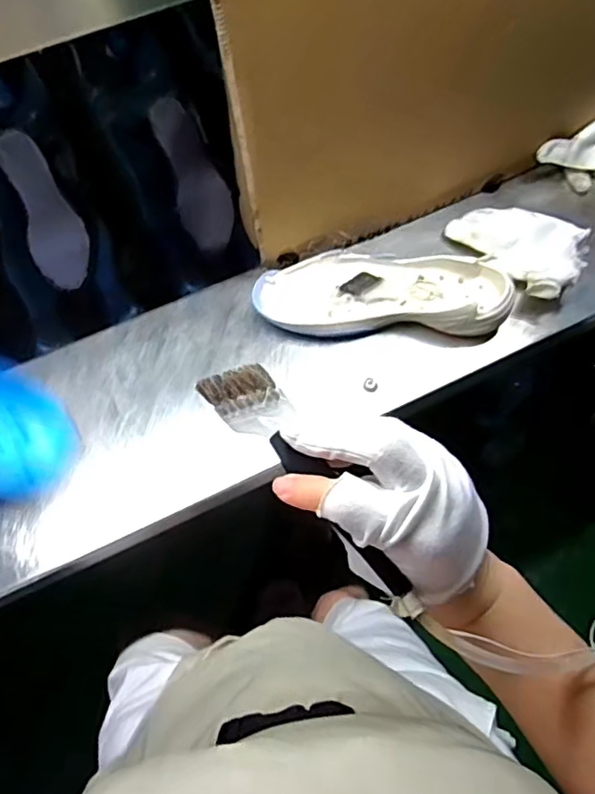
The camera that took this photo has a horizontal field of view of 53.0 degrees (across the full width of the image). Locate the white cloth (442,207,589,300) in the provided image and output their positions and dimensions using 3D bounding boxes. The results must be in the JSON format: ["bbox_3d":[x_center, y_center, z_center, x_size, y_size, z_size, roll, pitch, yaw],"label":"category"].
[{"bbox_3d":[0.264,-0.186,0.708,0.157,0.047,0.112,39,71,16],"label":"white cloth"}]

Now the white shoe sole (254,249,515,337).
[{"bbox_3d":[0.095,-0.120,0.682,0.283,0.048,0.108,4,65,1],"label":"white shoe sole"}]

